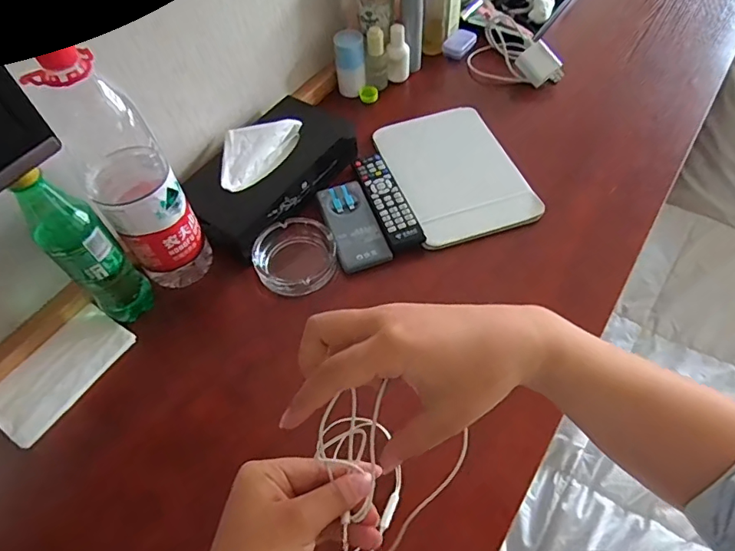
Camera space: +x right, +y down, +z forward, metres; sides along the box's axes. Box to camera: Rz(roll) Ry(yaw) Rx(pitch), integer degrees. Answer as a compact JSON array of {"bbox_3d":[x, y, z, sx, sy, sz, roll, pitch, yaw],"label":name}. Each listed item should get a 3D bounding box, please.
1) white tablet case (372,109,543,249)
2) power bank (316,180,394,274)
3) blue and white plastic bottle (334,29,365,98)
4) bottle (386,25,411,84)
[{"bbox_3d":[0.127,-0.154,0.727,0.167,0.019,0.244,-20,59,-4],"label":"white tablet case"},{"bbox_3d":[-0.021,-0.074,0.665,0.063,0.015,0.146,-17,62,-11],"label":"power bank"},{"bbox_3d":[-0.029,-0.350,0.811,0.048,0.096,0.043,-3,58,0],"label":"blue and white plastic bottle"},{"bbox_3d":[0.053,-0.368,0.828,0.039,0.100,0.030,-1,56,5],"label":"bottle"}]

